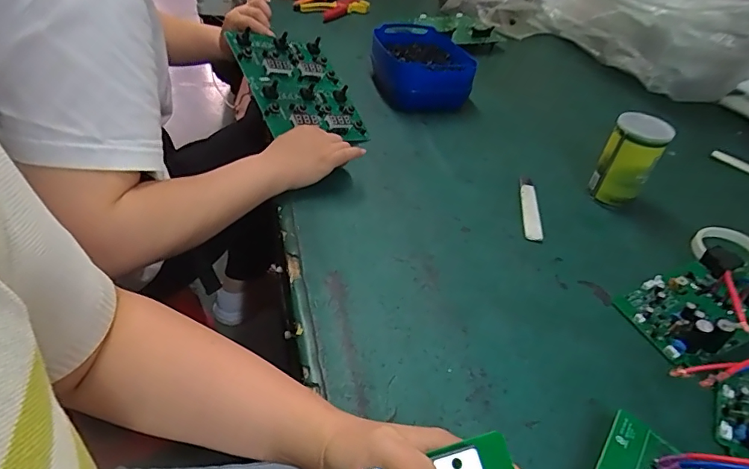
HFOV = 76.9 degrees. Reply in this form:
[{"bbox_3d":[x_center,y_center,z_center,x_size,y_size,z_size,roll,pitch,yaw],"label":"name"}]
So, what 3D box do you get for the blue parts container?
[{"bbox_3d":[0.081,-0.303,0.862,0.166,0.081,0.223,0,41,-8],"label":"blue parts container"}]

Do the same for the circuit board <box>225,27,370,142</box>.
[{"bbox_3d":[-0.111,-0.221,0.698,0.156,0.015,0.193,-11,66,-39],"label":"circuit board"}]

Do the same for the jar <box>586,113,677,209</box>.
[{"bbox_3d":[0.338,-0.097,0.633,0.066,0.120,0.058,23,43,18],"label":"jar"}]

